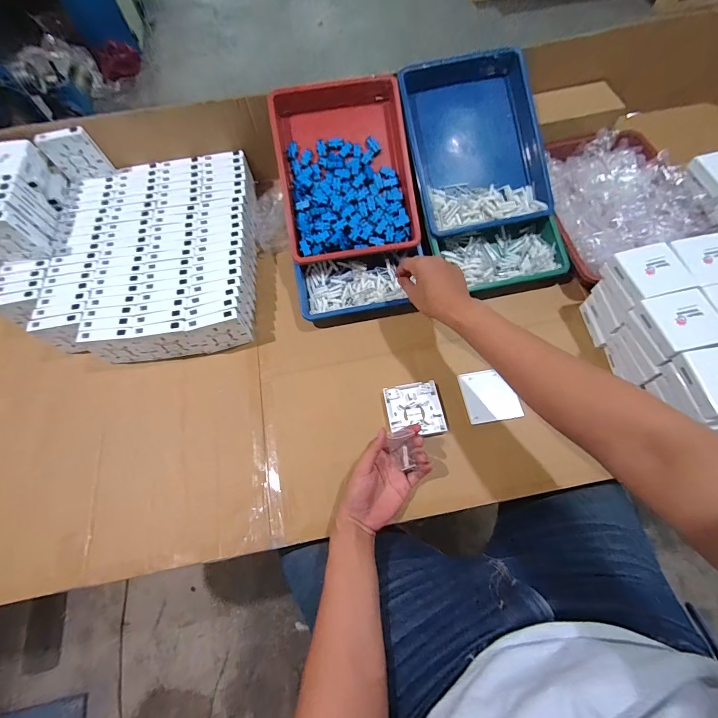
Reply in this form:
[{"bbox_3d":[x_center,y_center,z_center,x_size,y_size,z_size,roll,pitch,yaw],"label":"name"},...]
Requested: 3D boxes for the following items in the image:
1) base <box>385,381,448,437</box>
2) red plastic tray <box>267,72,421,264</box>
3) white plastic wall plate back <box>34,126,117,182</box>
[{"bbox_3d":[0.091,0.083,0.568,0.087,0.014,0.084,-10,66,-1],"label":"base"},{"bbox_3d":[-0.028,-0.354,0.647,0.239,0.068,0.326,-9,86,-3],"label":"red plastic tray"},{"bbox_3d":[-0.547,-0.395,0.669,0.092,0.088,0.018,-15,66,-4],"label":"white plastic wall plate back"}]

